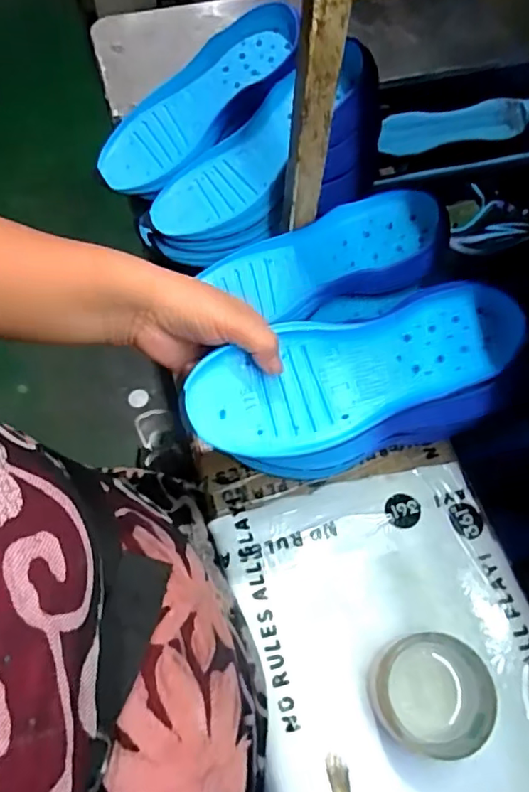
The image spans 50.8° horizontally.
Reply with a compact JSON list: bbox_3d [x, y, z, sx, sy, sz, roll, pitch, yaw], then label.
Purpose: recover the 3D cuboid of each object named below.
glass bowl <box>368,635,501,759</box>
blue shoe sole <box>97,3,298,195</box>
[{"bbox_3d":[0.126,0.226,0.426,0.081,0.047,0.078,1,67,-3],"label":"glass bowl"},{"bbox_3d":[-0.068,-0.306,0.587,0.245,0.029,0.085,-38,72,11],"label":"blue shoe sole"}]

